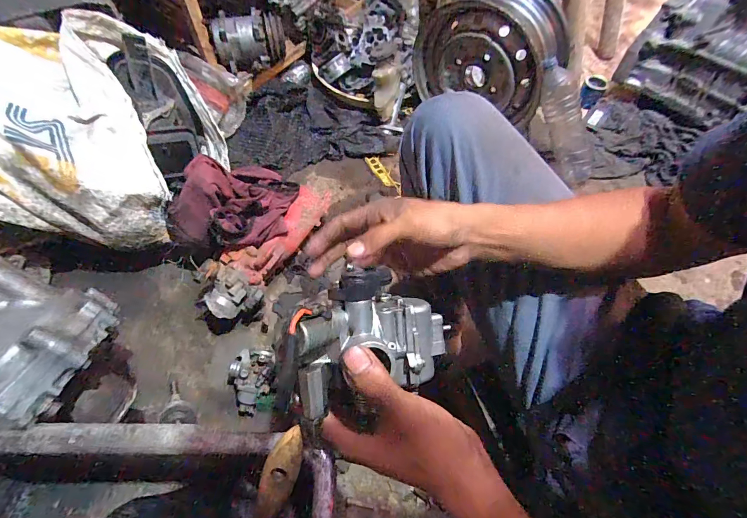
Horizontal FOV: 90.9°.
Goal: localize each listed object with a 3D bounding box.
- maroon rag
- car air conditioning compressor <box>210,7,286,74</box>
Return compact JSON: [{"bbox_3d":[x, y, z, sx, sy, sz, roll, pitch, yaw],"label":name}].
[{"bbox_3d":[-0.275,-0.116,0.735,0.180,0.096,0.250,38,66,18],"label":"maroon rag"},{"bbox_3d":[-0.339,-0.602,1.014,0.188,0.110,0.103,-12,62,-9],"label":"car air conditioning compressor"}]

